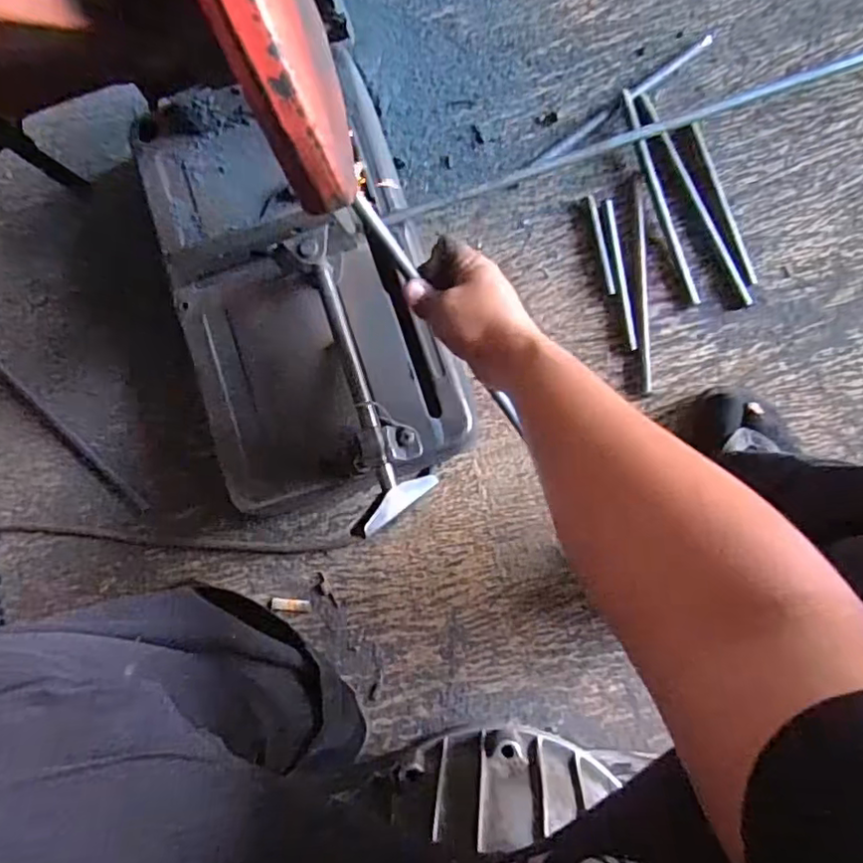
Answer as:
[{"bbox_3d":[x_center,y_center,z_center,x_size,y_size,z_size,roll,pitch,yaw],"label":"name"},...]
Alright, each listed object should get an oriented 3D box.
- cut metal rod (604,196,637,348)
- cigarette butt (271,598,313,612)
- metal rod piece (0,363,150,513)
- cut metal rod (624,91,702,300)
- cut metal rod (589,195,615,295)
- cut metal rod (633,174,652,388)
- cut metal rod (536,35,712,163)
[{"bbox_3d":[0.202,-0.168,0.647,0.009,0.005,0.165,-8,85,5],"label":"cut metal rod"},{"bbox_3d":[-0.151,0.187,0.655,0.043,0.004,0.014,5,86,6],"label":"cigarette butt"},{"bbox_3d":[-0.423,-0.001,0.693,0.270,0.009,0.015,42,90,7],"label":"metal rod piece"},{"bbox_3d":[0.243,-0.249,0.645,0.011,0.016,0.238,-17,84,4],"label":"cut metal rod"},{"bbox_3d":[0.183,-0.200,0.653,0.008,0.006,0.110,-11,84,4],"label":"cut metal rod"},{"bbox_3d":[0.224,-0.159,0.645,0.010,0.004,0.234,-2,85,5],"label":"cut metal rod"},{"bbox_3d":[0.210,-0.363,0.663,0.227,0.008,0.015,-36,83,1],"label":"cut metal rod"}]

